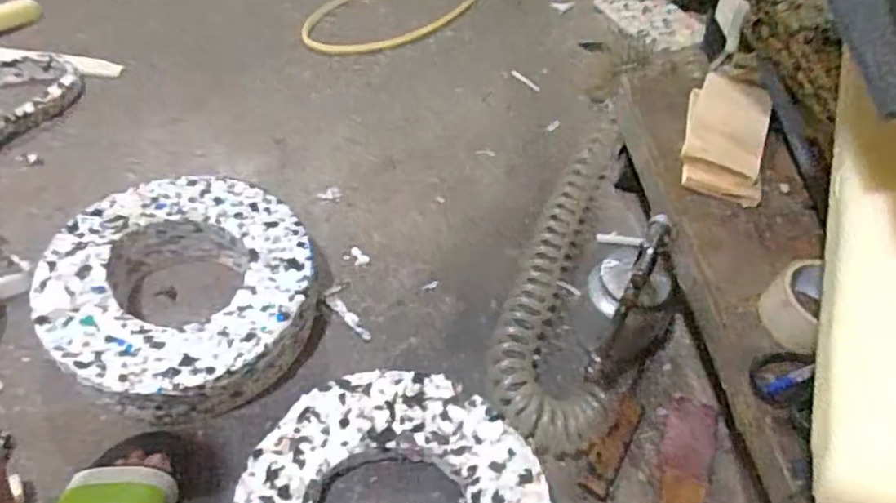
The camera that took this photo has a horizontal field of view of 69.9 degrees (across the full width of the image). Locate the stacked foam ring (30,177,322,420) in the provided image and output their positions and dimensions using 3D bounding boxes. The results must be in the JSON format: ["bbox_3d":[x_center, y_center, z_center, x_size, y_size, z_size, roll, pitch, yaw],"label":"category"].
[{"bbox_3d":[-0.315,0.056,0.778,0.284,0.108,0.294,4,51,-5],"label":"stacked foam ring"}]

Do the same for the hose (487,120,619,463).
[{"bbox_3d":[0.160,-0.003,0.905,0.140,0.054,0.586,13,50,3],"label":"hose"}]

